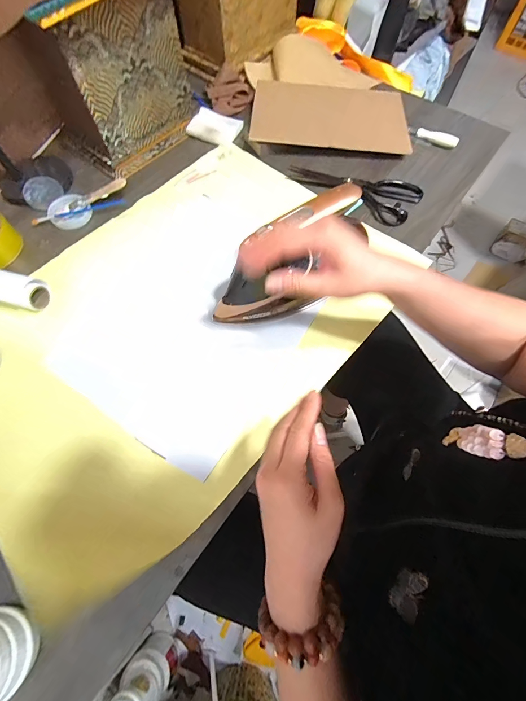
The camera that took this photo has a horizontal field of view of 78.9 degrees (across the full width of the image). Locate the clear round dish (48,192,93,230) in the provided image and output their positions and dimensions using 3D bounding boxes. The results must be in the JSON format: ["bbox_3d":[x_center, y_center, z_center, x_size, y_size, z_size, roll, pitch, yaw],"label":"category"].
[{"bbox_3d":[-0.341,-0.249,0.570,0.068,0.022,0.068,0,67,0],"label":"clear round dish"}]

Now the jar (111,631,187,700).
[{"bbox_3d":[-0.280,0.794,0.778,0.104,0.288,0.085,30,70,12],"label":"jar"}]

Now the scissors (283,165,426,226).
[{"bbox_3d":[0.168,-0.311,0.598,0.239,0.013,0.103,28,70,12],"label":"scissors"}]

